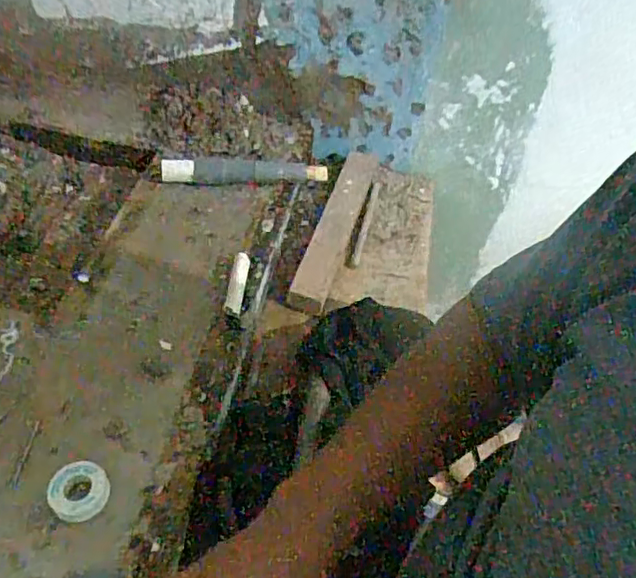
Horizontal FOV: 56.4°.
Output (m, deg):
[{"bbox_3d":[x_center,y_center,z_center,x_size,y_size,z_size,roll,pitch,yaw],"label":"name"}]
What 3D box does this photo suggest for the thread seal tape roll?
[{"bbox_3d":[-0.222,0.186,0.552,0.051,0.015,0.054,3,48,-4],"label":"thread seal tape roll"}]

